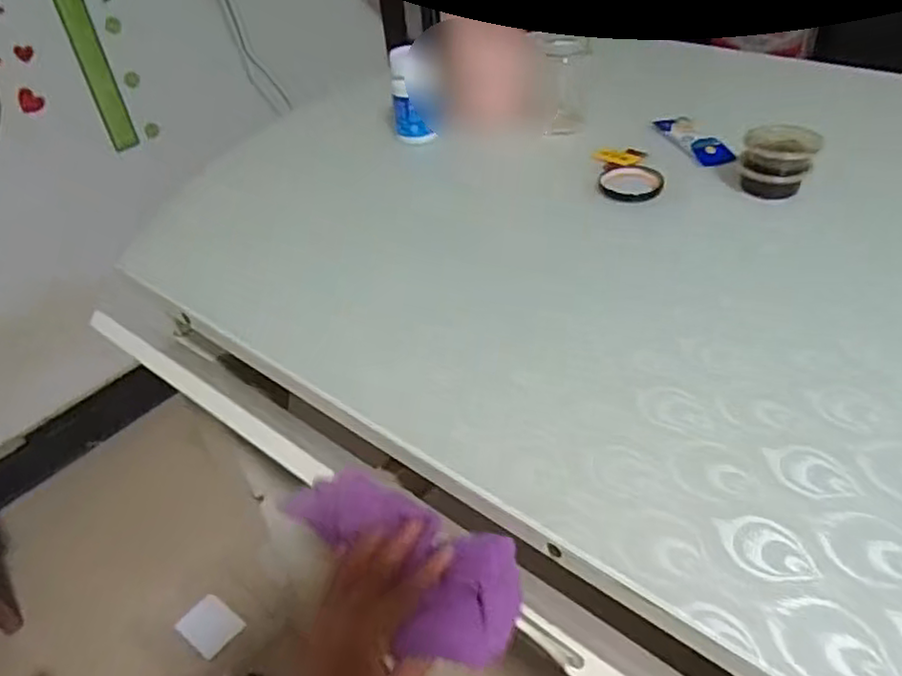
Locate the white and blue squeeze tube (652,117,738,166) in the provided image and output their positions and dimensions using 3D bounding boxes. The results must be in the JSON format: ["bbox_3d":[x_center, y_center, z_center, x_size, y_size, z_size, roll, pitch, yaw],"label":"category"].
[{"bbox_3d":[0.280,-0.230,0.781,0.046,0.006,0.122,-12,41,-7],"label":"white and blue squeeze tube"}]

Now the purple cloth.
[{"bbox_3d":[-0.031,0.137,0.436,0.188,0.035,0.071,18,44,42],"label":"purple cloth"}]

